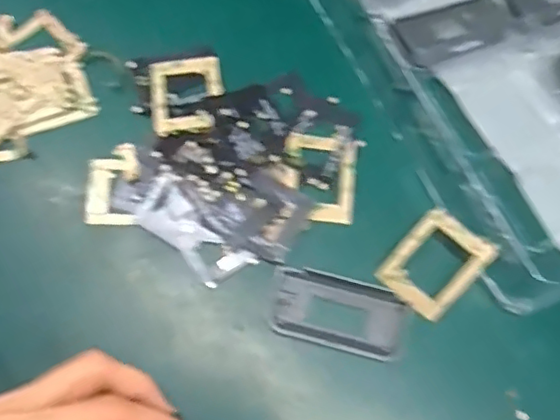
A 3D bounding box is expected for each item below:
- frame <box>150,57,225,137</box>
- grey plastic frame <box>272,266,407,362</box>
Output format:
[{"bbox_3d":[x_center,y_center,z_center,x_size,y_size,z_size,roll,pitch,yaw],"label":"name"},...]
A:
[{"bbox_3d":[-0.056,-0.070,0.358,0.042,0.009,0.052,-7,74,-4],"label":"frame"},{"bbox_3d":[0.031,0.057,0.324,0.073,0.004,0.039,14,73,2],"label":"grey plastic frame"}]

